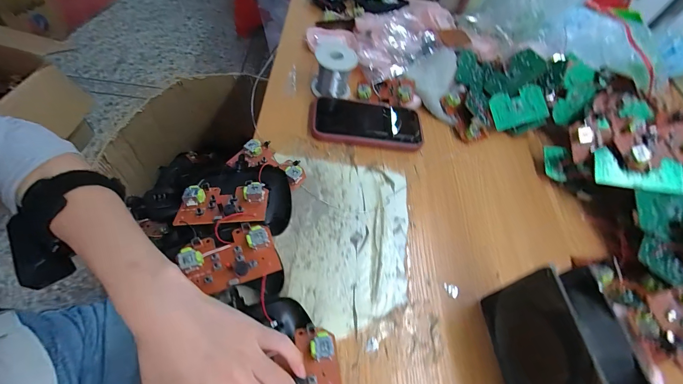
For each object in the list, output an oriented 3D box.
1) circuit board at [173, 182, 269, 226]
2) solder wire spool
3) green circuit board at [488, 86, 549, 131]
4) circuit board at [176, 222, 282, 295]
[{"bbox_3d":[-0.126,0.010,0.333,0.089,0.011,0.053,3,57,-8],"label":"circuit board"},{"bbox_3d":[-0.013,-0.188,0.482,0.063,0.066,0.057,7,57,-8],"label":"solder wire spool"},{"bbox_3d":[0.290,-0.138,0.508,0.093,0.006,0.059,-16,87,-5],"label":"green circuit board"},{"bbox_3d":[-0.109,0.063,0.304,0.086,0.017,0.056,-15,68,-20],"label":"circuit board"}]

